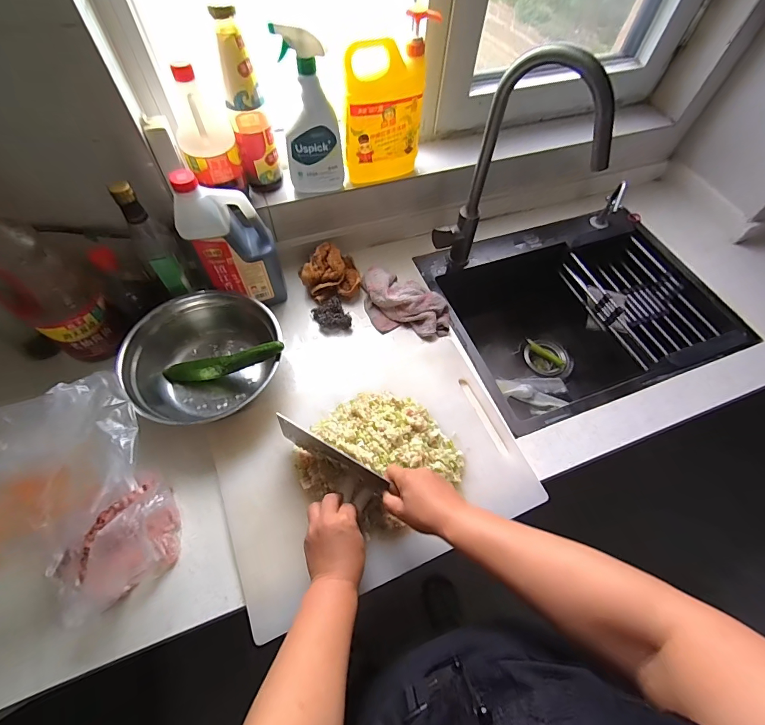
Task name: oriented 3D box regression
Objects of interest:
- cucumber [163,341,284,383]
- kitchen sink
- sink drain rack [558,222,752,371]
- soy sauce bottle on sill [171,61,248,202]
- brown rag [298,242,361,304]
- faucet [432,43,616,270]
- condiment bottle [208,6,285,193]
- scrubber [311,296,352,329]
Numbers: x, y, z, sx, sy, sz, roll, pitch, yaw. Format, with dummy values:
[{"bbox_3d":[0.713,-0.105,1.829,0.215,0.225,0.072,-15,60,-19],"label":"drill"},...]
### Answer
[{"bbox_3d":[-0.274,0.004,0.650,0.240,0.036,0.026,-13,59,17],"label":"cucumber"},{"bbox_3d":[0.430,-0.089,0.939,0.615,0.248,0.464,-18,62,-12],"label":"kitchen sink"},{"bbox_3d":[0.618,-0.154,0.911,0.219,0.102,0.394,-19,63,-13],"label":"sink drain rack"},{"bbox_3d":[-0.293,-0.380,0.625,0.088,0.193,0.107,-21,63,-14],"label":"soy sauce bottle on sill"},{"bbox_3d":[-0.109,-0.185,0.780,0.119,0.062,0.097,-12,61,-9],"label":"brown rag"},{"bbox_3d":[0.225,-0.299,0.673,0.234,0.426,0.061,25,62,11],"label":"faucet"},{"bbox_3d":[-0.229,-0.428,0.648,0.068,0.260,0.073,-17,62,-12],"label":"condiment bottle"},{"bbox_3d":[-0.102,-0.090,0.762,0.058,0.043,0.075,-26,65,-16],"label":"scrubber"}]

